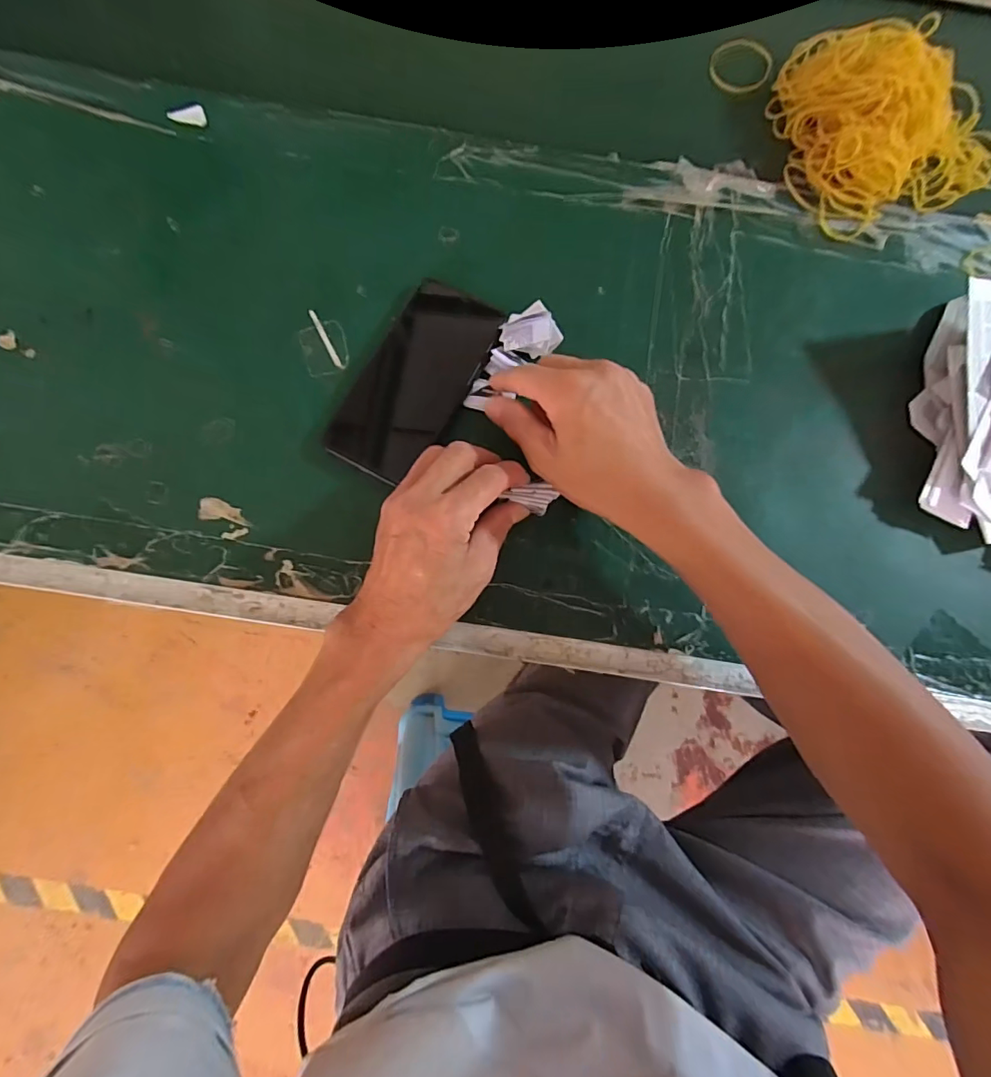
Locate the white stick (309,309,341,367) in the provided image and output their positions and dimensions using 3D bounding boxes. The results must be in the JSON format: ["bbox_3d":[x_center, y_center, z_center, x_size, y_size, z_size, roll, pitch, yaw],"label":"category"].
[{"bbox_3d":[-0.131,-0.154,0.384,0.005,0.004,0.053,-27,83,-6],"label":"white stick"}]

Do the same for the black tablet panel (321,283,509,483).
[{"bbox_3d":[-0.059,-0.118,0.377,0.073,0.013,0.152,30,81,3],"label":"black tablet panel"}]

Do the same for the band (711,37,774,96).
[{"bbox_3d":[0.222,-0.426,0.453,0.050,0.006,0.050,0,90,4],"label":"band"}]

